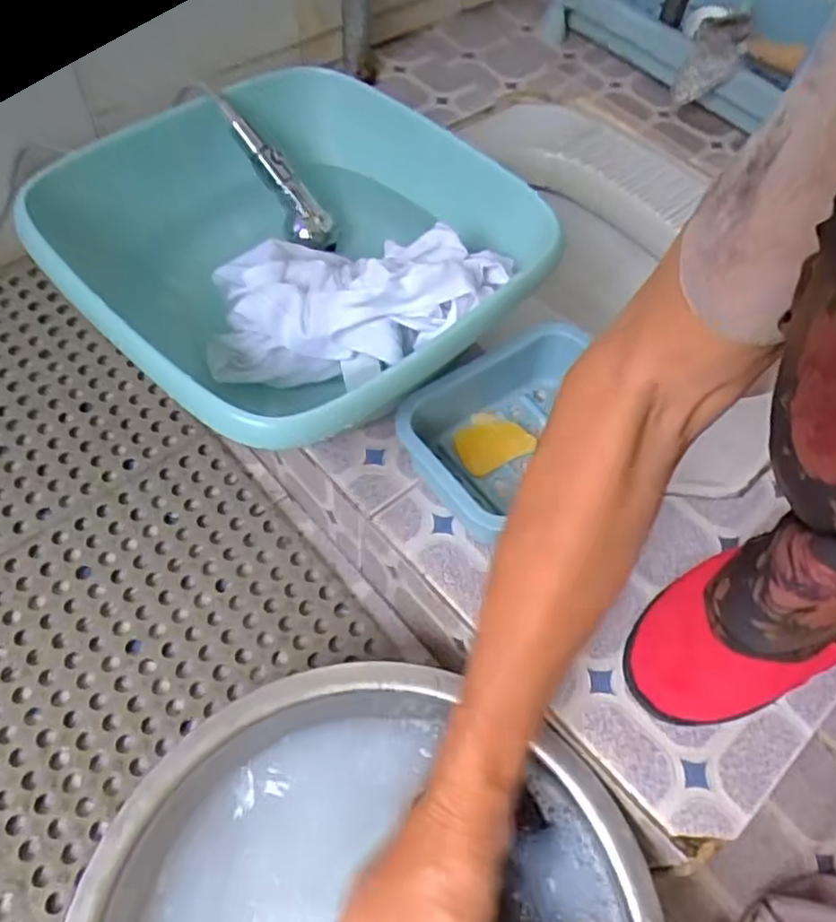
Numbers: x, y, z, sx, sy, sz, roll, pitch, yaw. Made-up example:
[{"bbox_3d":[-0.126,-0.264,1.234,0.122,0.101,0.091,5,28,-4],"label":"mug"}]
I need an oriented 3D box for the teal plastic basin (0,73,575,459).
[{"bbox_3d":[-0.095,-0.154,0.542,0.302,0.109,0.304,41,64,19],"label":"teal plastic basin"}]

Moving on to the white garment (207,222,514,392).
[{"bbox_3d":[-0.046,-0.125,0.520,0.214,0.086,0.099,1,57,-4],"label":"white garment"}]

